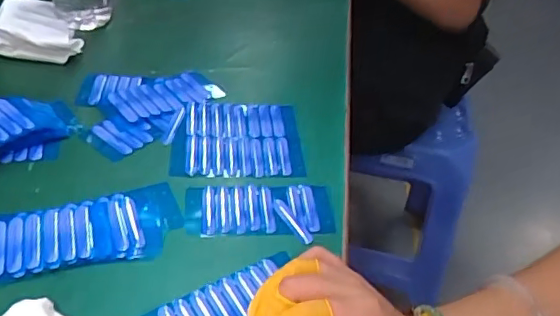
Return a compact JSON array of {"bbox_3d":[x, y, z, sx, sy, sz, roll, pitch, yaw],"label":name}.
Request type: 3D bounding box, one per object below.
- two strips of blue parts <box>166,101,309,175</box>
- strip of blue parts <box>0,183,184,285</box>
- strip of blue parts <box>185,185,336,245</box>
[{"bbox_3d":[-0.039,-0.020,0.532,0.116,0.006,0.106,0,41,-7],"label":"two strips of blue parts"},{"bbox_3d":[-0.159,0.058,0.419,0.169,0.011,0.070,-12,44,-20],"label":"strip of blue parts"},{"bbox_3d":[-0.016,0.041,0.463,0.117,0.004,0.059,1,41,-6],"label":"strip of blue parts"}]

